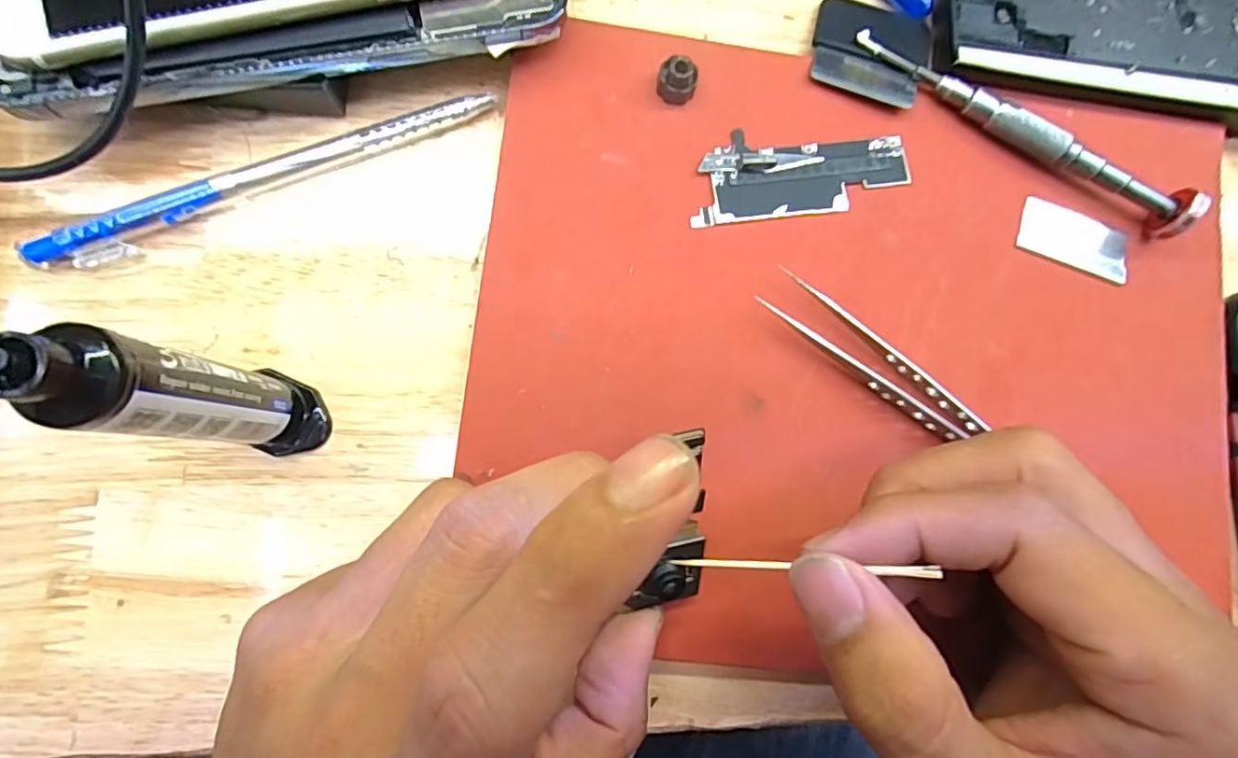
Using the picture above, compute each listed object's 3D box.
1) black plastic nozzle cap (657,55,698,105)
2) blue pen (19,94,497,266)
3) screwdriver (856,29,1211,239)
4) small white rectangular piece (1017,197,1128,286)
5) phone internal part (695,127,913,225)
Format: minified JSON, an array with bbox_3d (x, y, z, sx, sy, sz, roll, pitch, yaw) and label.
[{"bbox_3d":[0.018,-0.094,0.189,0.012,0.012,0.009,16,81,-2],"label":"black plastic nozzle cap"},{"bbox_3d":[-0.103,-0.062,0.179,0.137,0.010,0.007,-25,85,-8],"label":"blue pen"},{"bbox_3d":[0.132,-0.082,0.196,0.119,0.017,0.012,30,81,0],"label":"screwdriver"},{"bbox_3d":[0.154,-0.047,0.201,0.039,0.004,0.018,20,89,-1],"label":"small white rectangular piece"},{"bbox_3d":[0.060,-0.067,0.193,0.072,0.004,0.027,-8,83,-6],"label":"phone internal part"}]

